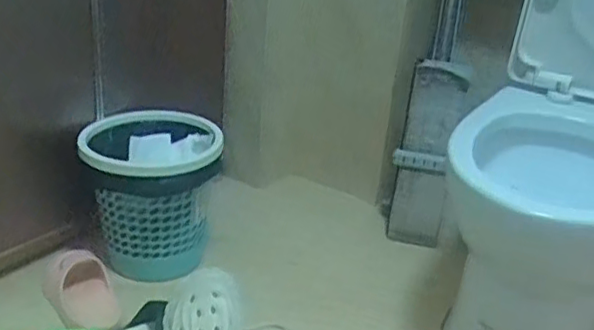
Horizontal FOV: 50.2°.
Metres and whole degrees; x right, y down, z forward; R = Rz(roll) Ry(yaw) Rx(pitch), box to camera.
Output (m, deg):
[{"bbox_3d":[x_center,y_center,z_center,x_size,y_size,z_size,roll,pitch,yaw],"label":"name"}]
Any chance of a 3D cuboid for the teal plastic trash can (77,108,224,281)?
[{"bbox_3d":[-0.281,0.062,1.258,0.242,0.275,0.227,0,25,-8],"label":"teal plastic trash can"}]

